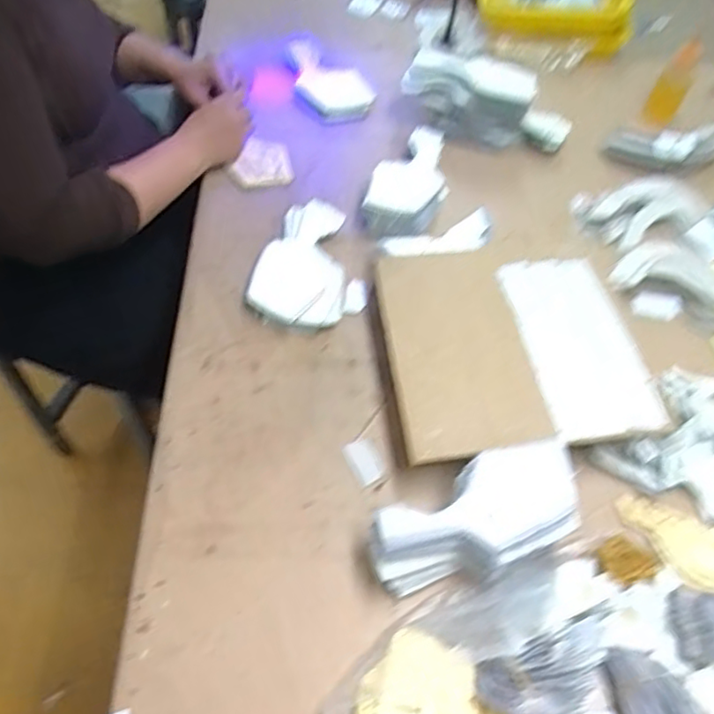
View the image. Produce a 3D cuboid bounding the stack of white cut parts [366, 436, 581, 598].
[{"bbox_3d":[0.110,0.155,0.618,0.204,0.072,0.098,-26,62,-3],"label":"stack of white cut parts"}]

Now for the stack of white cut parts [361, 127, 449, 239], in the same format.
[{"bbox_3d":[0.075,-0.242,0.909,0.095,0.045,0.196,18,59,9],"label":"stack of white cut parts"}]

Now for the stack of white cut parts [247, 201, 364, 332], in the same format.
[{"bbox_3d":[-0.054,-0.118,0.842,0.136,0.025,0.187,10,58,4],"label":"stack of white cut parts"}]

